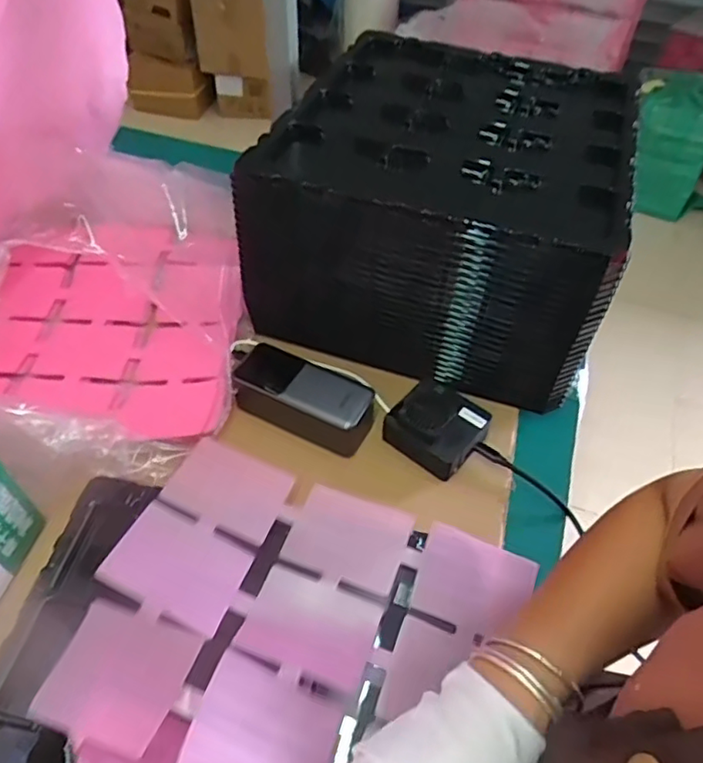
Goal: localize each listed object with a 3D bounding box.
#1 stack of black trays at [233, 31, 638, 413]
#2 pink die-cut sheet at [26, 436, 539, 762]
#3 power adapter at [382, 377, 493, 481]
[{"bbox_3d":[0.109,-0.210,0.687,0.337,0.206,0.393,15,51,9],"label":"stack of black trays"},{"bbox_3d":[-0.039,0.185,0.390,0.276,0.061,0.288,15,51,10],"label":"pink die-cut sheet"},{"bbox_3d":[0.080,0.043,0.565,0.080,0.045,0.077,34,56,23],"label":"power adapter"}]

